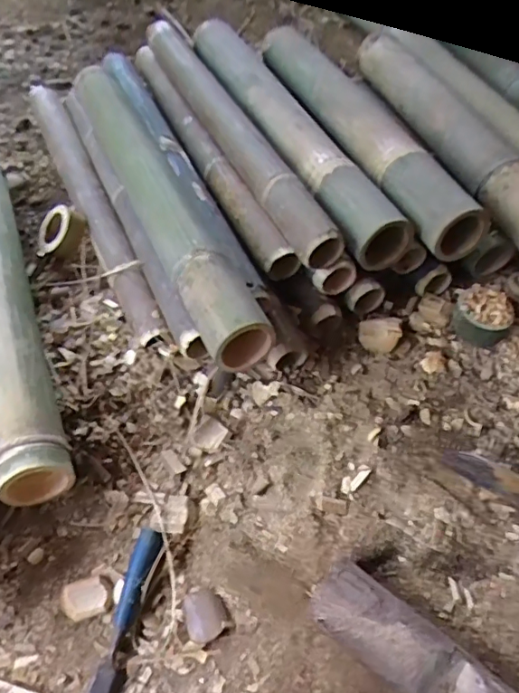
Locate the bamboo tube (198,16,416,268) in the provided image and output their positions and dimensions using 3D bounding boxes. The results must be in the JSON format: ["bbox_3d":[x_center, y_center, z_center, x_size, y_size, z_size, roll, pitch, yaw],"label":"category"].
[{"bbox_3d":[0.031,-0.349,0.862,0.090,0.094,0.586,-22,56,-17],"label":"bamboo tube"}]

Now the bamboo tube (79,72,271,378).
[{"bbox_3d":[-0.141,-0.222,0.758,0.085,0.064,0.600,-20,56,-16],"label":"bamboo tube"}]

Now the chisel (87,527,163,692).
[{"bbox_3d":[-0.143,0.294,0.549,0.028,0.029,0.223,12,54,7],"label":"chisel"}]

